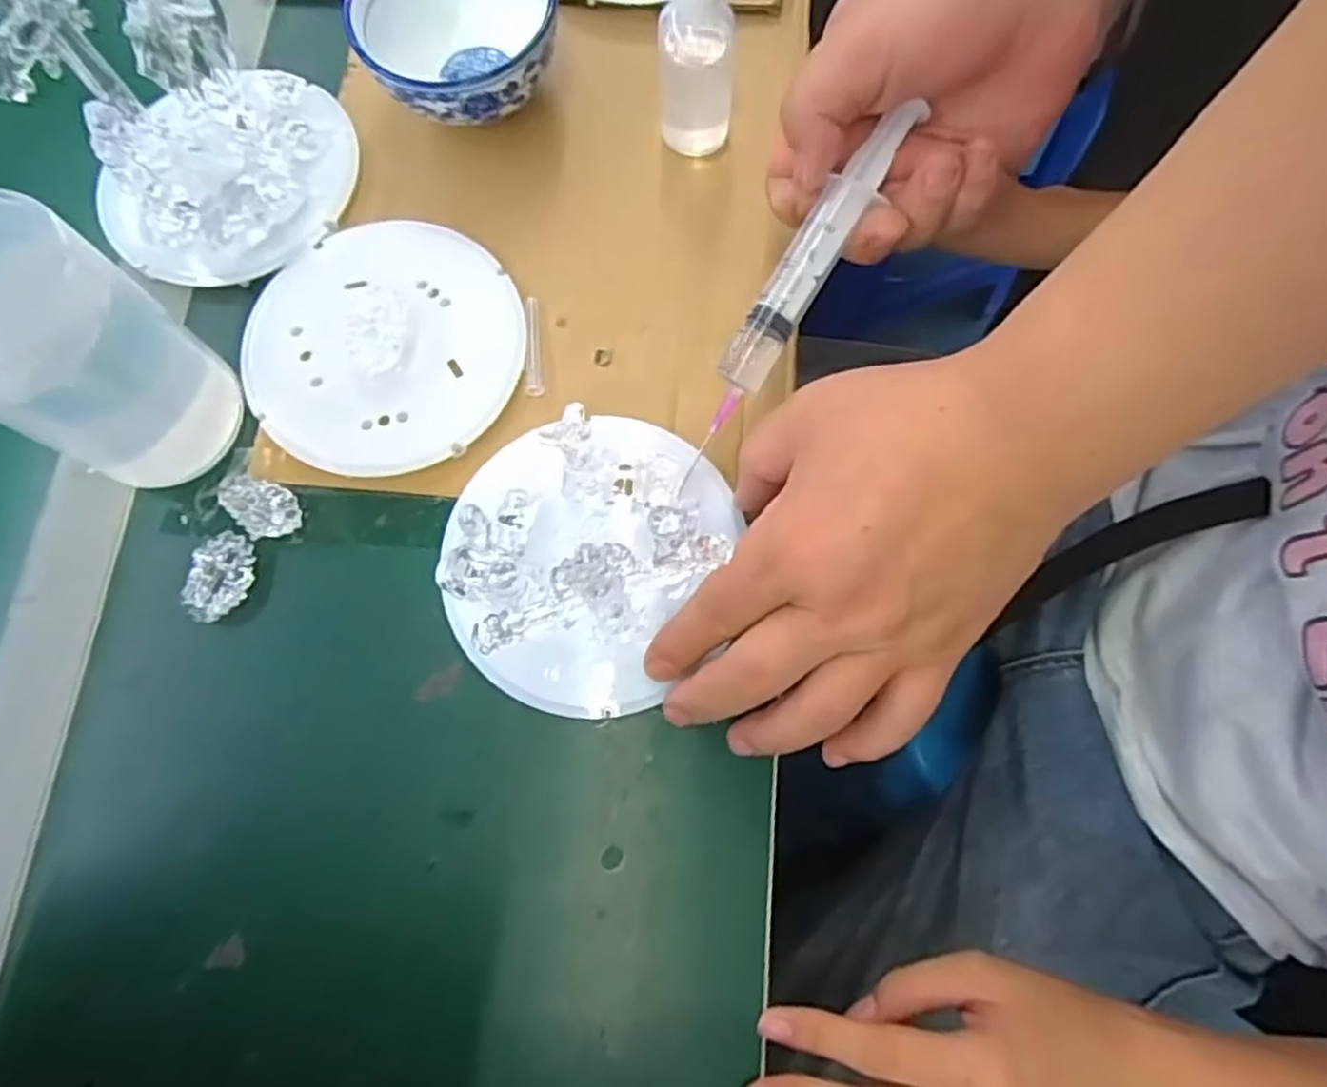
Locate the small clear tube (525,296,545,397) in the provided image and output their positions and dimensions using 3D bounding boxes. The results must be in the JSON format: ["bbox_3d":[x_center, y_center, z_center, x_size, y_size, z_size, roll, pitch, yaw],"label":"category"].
[{"bbox_3d":[-0.063,-0.095,0.361,0.008,0.004,0.051,-5,75,-1],"label":"small clear tube"}]

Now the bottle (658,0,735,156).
[{"bbox_3d":[0.015,-0.232,0.350,0.034,0.105,0.035,-1,74,0],"label":"bottle"}]

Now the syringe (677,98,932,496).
[{"bbox_3d":[0.053,-0.106,0.318,0.020,0.015,0.164,33,100,11],"label":"syringe"}]

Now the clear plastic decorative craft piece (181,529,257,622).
[{"bbox_3d":[-0.193,0.015,0.332,0.023,0.014,0.039,10,75,3],"label":"clear plastic decorative craft piece"}]

